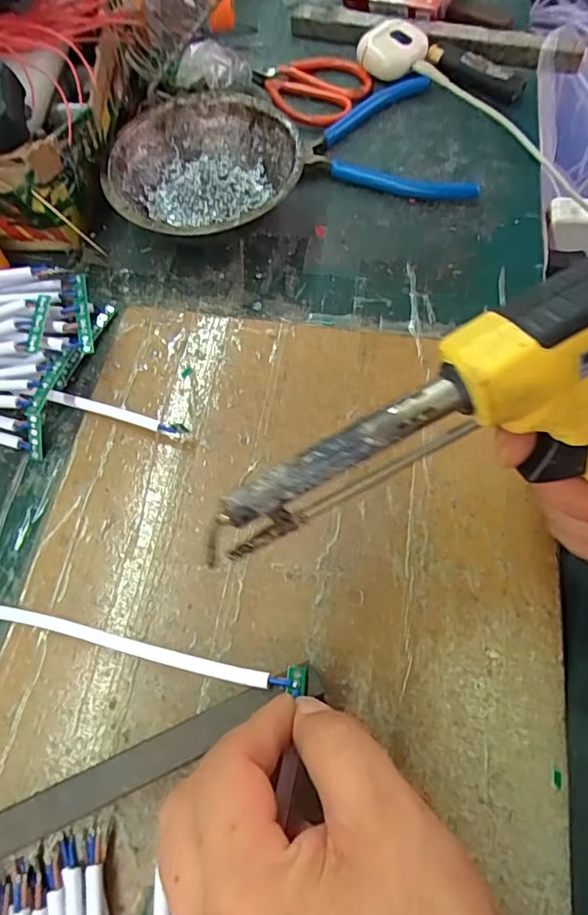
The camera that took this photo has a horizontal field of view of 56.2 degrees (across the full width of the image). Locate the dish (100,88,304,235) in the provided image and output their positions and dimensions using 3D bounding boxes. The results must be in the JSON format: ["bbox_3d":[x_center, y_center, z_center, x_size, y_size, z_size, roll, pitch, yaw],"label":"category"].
[{"bbox_3d":[-0.057,-0.184,0.368,0.125,0.042,0.132,0,64,2],"label":"dish"}]

